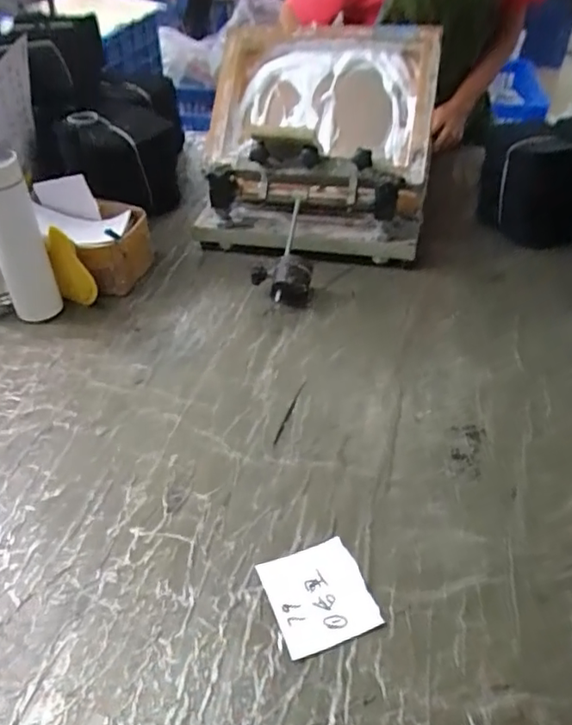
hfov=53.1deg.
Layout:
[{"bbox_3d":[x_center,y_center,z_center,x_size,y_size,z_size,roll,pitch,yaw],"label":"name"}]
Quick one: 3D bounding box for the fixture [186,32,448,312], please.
[{"bbox_3d":[0.035,-0.320,0.916,0.365,0.287,0.402,7,41,12],"label":"fixture"}]

